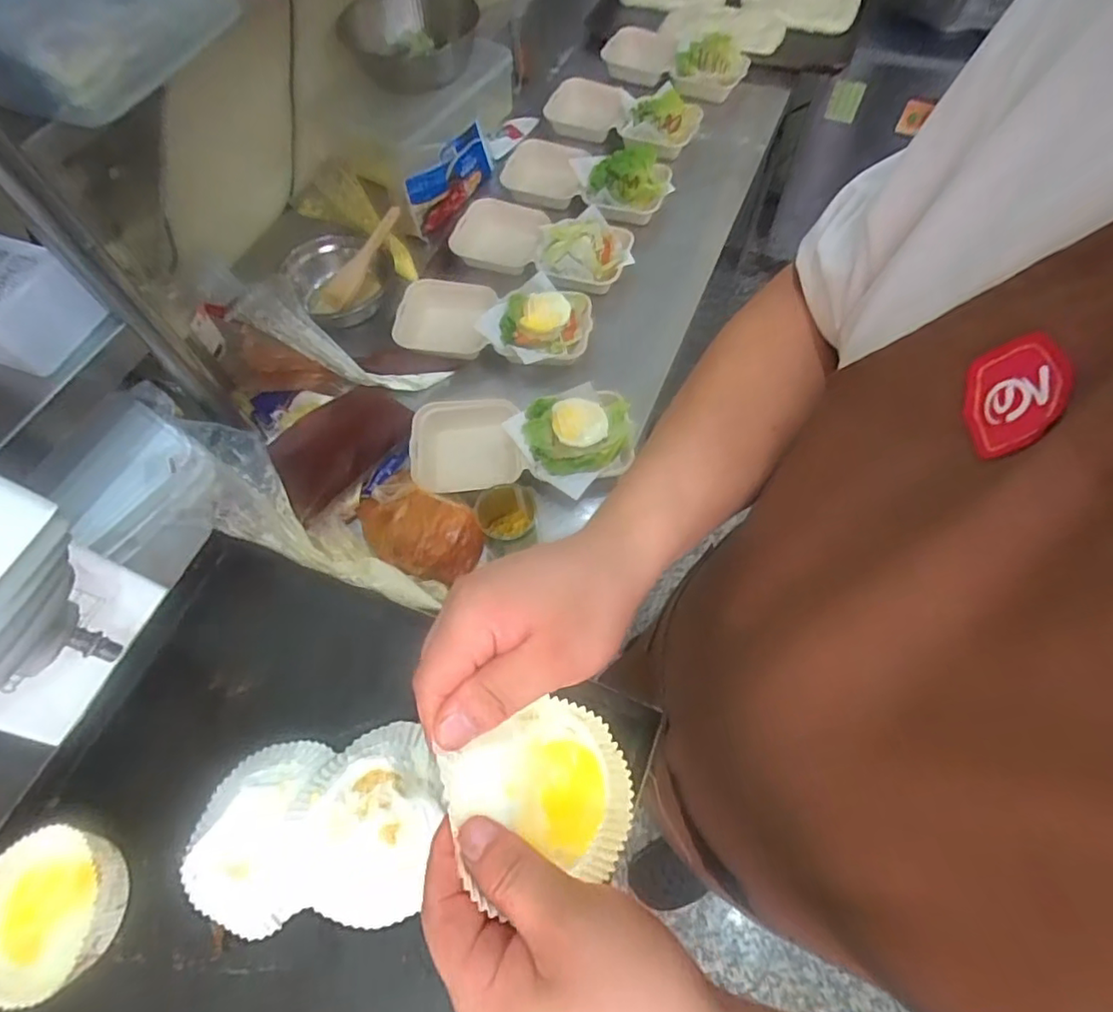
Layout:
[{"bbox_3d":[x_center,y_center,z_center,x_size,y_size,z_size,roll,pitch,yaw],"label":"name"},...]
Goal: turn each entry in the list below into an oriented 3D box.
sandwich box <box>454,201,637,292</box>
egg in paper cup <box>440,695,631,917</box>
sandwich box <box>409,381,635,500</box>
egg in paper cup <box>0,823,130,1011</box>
[{"bbox_3d":[-0.021,-0.457,1.014,0.292,0.053,0.177,22,66,14],"label":"sandwich box"},{"bbox_3d":[-0.005,0.143,0.290,0.085,0.039,0.080,-1,63,2],"label":"egg in paper cup"},{"bbox_3d":[-0.048,-0.086,0.825,0.307,0.068,0.168,-2,63,2],"label":"sandwich box"},{"bbox_3d":[-0.333,0.264,0.386,0.082,0.026,0.094,-4,62,1],"label":"egg in paper cup"}]

